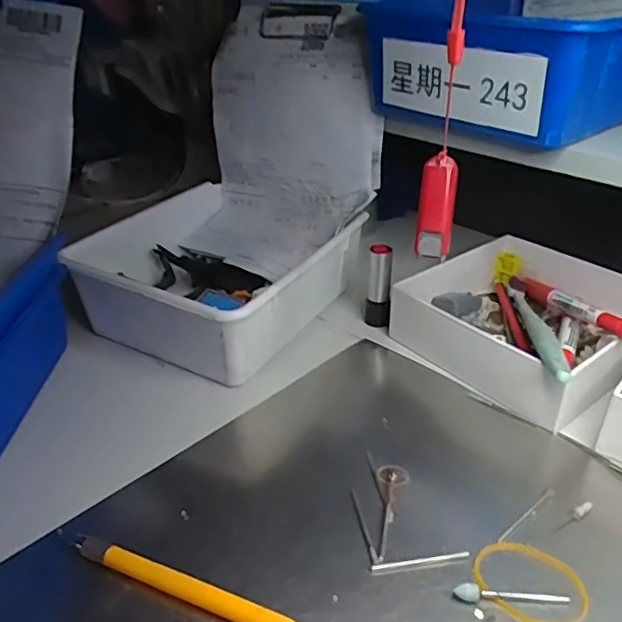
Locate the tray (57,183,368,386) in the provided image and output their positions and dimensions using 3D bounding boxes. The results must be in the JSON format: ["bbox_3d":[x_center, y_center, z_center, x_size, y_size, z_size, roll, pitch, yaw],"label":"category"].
[{"bbox_3d":[-0.069,-0.028,0.445,0.166,0.063,0.173,17,38,29],"label":"tray"}]

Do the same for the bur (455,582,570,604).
[{"bbox_3d":[0.083,0.117,0.248,0.046,0.006,0.006,0,33,5],"label":"bur"}]

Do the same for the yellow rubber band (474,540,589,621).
[{"bbox_3d":[0.093,0.114,0.254,0.045,0.006,0.038,23,41,35],"label":"yellow rubber band"}]

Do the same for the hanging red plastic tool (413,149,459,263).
[{"bbox_3d":[0.057,-0.047,0.275,0.014,0.045,0.015,9,12,19],"label":"hanging red plastic tool"}]

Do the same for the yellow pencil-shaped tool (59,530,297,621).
[{"bbox_3d":[-0.047,0.117,0.251,0.135,0.010,0.009,11,35,21],"label":"yellow pencil-shaped tool"}]

